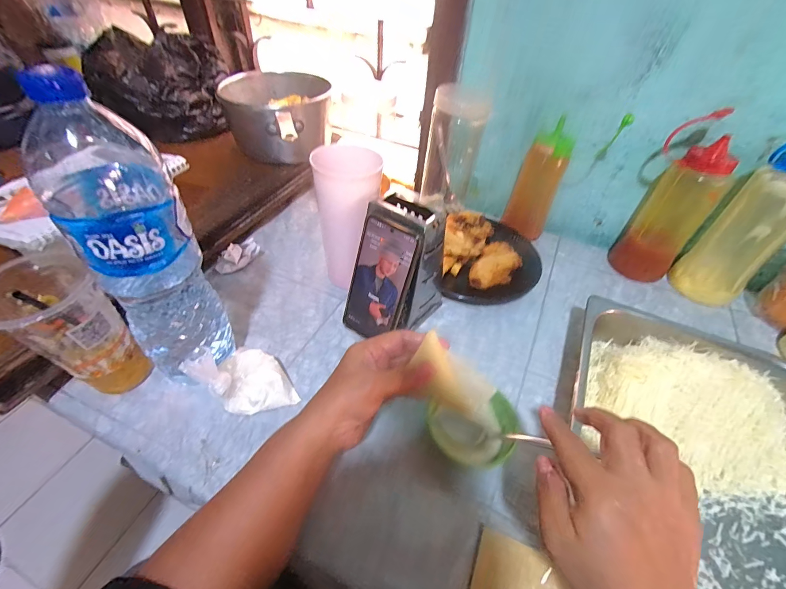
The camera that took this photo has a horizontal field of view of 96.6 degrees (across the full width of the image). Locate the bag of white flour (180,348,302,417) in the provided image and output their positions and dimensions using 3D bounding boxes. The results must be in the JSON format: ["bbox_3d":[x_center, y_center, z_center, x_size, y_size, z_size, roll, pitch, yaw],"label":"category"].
[{"bbox_3d":[-0.158,0.091,0.387,0.086,0.079,0.079,24,50,18],"label":"bag of white flour"}]

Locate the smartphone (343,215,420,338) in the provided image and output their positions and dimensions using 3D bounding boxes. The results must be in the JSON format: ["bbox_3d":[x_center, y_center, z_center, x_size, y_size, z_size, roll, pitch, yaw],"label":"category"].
[{"bbox_3d":[-0.019,-0.013,0.438,0.077,0.159,0.005,27,30,24],"label":"smartphone"}]

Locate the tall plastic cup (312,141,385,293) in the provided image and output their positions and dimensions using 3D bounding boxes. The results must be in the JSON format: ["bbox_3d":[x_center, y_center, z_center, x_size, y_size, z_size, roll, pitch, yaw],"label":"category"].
[{"bbox_3d":[-0.060,-0.096,0.490,0.081,0.194,0.077,-3,47,-6],"label":"tall plastic cup"}]

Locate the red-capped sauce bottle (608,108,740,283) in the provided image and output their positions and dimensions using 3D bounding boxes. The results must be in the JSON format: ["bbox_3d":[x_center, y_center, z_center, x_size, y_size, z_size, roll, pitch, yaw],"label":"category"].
[{"bbox_3d":[0.424,-0.131,0.542,0.101,0.224,0.070,27,51,21],"label":"red-capped sauce bottle"}]

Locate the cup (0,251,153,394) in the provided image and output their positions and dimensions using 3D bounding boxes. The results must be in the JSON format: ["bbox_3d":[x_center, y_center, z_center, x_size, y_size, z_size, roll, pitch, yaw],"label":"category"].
[{"bbox_3d":[-0.328,0.046,0.363,0.093,0.158,0.080,26,50,20],"label":"cup"}]

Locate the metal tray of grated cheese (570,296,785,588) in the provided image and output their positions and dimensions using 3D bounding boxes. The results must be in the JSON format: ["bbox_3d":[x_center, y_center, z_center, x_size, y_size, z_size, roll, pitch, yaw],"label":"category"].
[{"bbox_3d":[0.322,0.159,0.365,0.269,0.062,0.317,21,49,16],"label":"metal tray of grated cheese"}]

